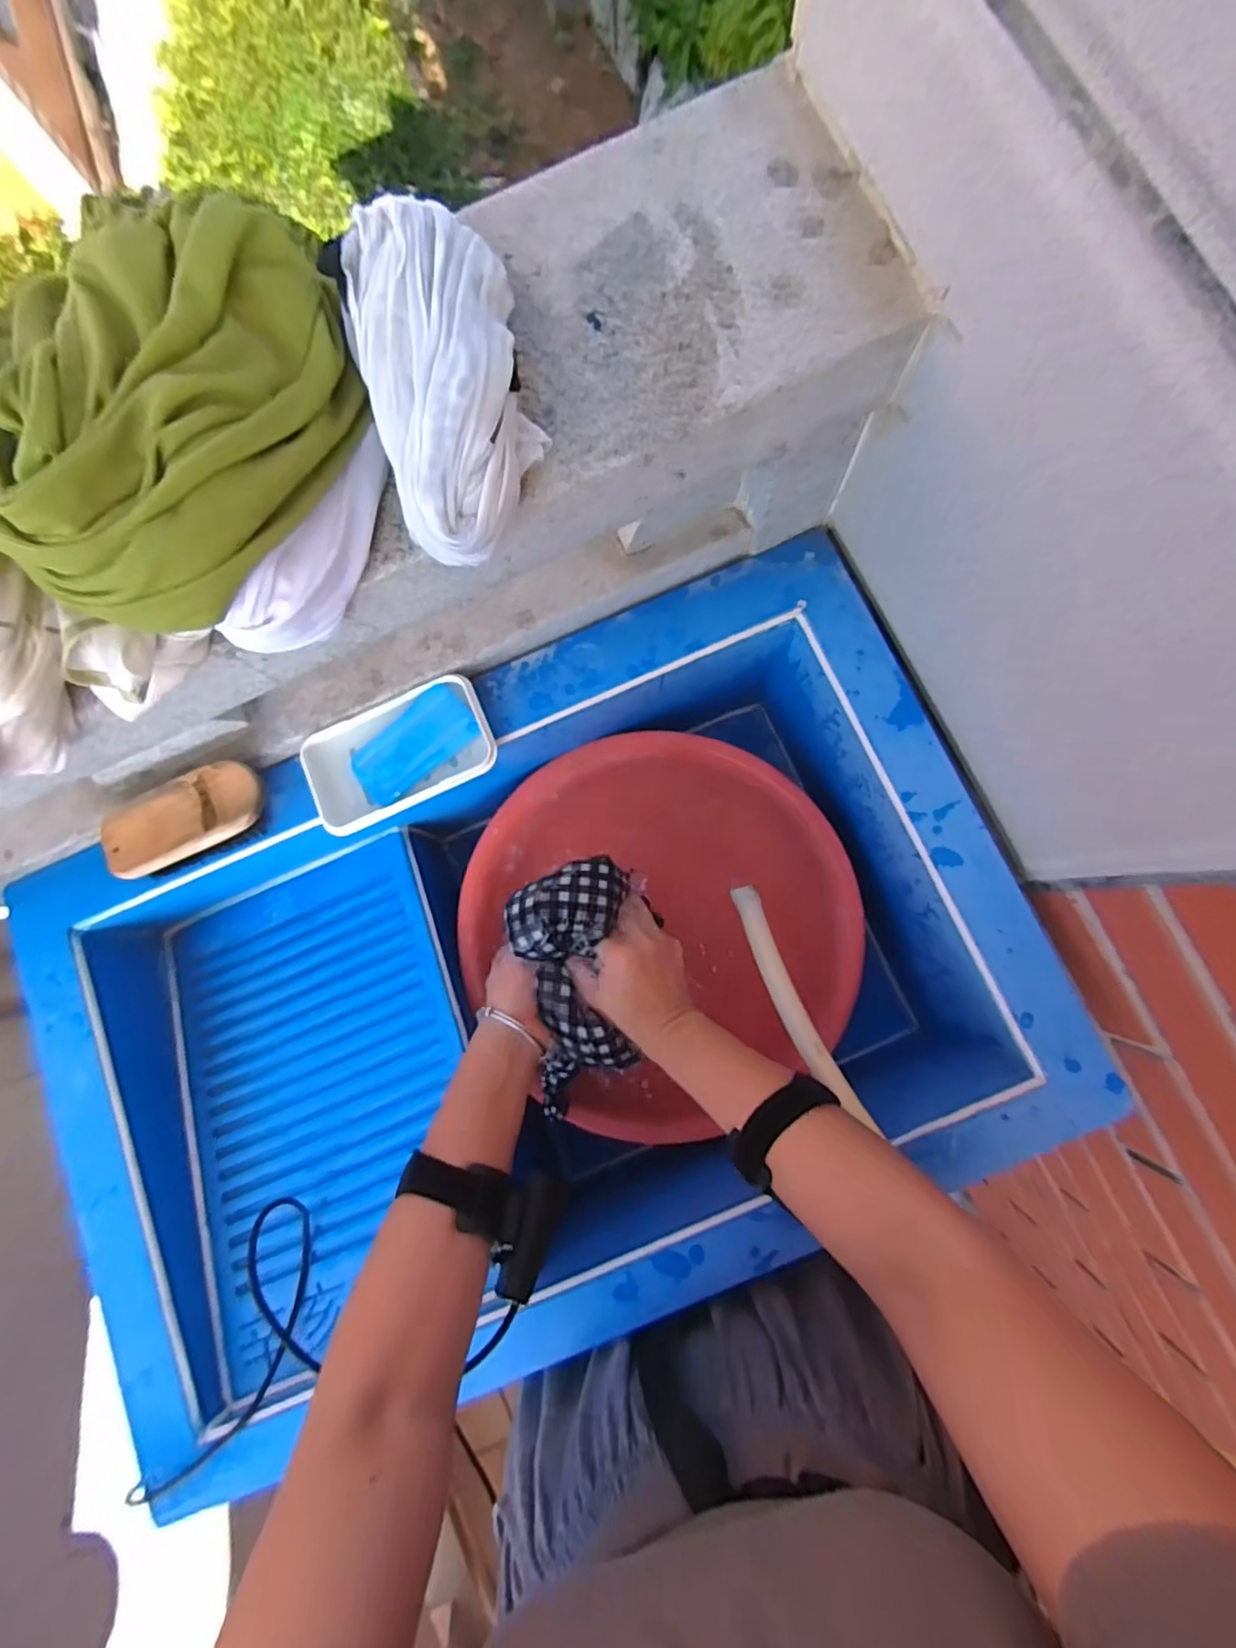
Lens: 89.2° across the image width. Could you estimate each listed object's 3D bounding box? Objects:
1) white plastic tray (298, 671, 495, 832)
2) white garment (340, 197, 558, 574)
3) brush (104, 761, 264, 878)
[{"bbox_3d":[-0.176,-0.057,0.509,0.148,0.022,0.086,-25,83,0],"label":"white plastic tray"},{"bbox_3d":[-0.084,-0.210,0.304,0.080,0.056,0.160,-14,83,2],"label":"white garment"},{"bbox_3d":[-0.345,-0.003,0.505,0.125,0.029,0.061,-26,83,0],"label":"brush"}]

